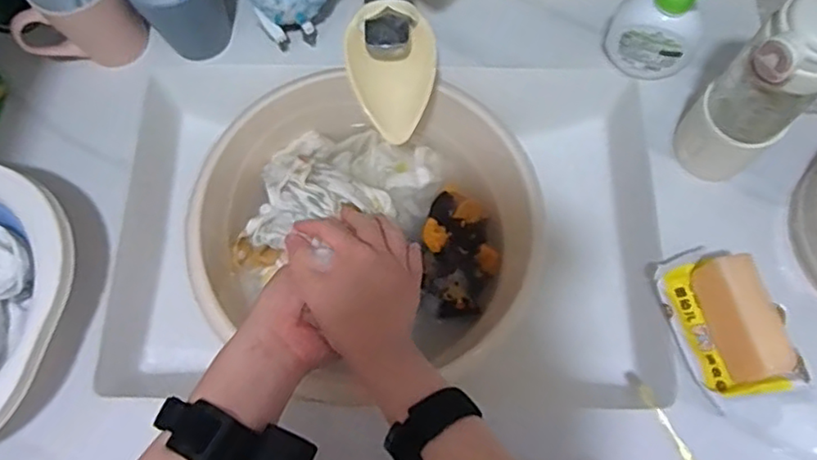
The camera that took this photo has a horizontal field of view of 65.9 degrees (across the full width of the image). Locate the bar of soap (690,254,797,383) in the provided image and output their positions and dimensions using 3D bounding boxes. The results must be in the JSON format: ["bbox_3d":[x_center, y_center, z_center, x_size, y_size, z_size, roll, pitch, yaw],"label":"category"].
[{"bbox_3d":[0.290,0.075,0.548,0.035,0.061,0.105,-17,71,-4],"label":"bar of soap"}]

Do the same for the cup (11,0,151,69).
[{"bbox_3d":[-0.341,-0.224,0.655,0.118,0.102,0.077,-25,72,-7],"label":"cup"}]

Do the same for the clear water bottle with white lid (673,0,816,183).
[{"bbox_3d":[0.295,-0.110,0.537,0.064,0.204,0.071,-40,75,-12],"label":"clear water bottle with white lid"}]

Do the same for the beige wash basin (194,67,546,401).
[{"bbox_3d":[-0.039,0.007,0.652,0.324,0.093,0.325,0,71,1],"label":"beige wash basin"}]

